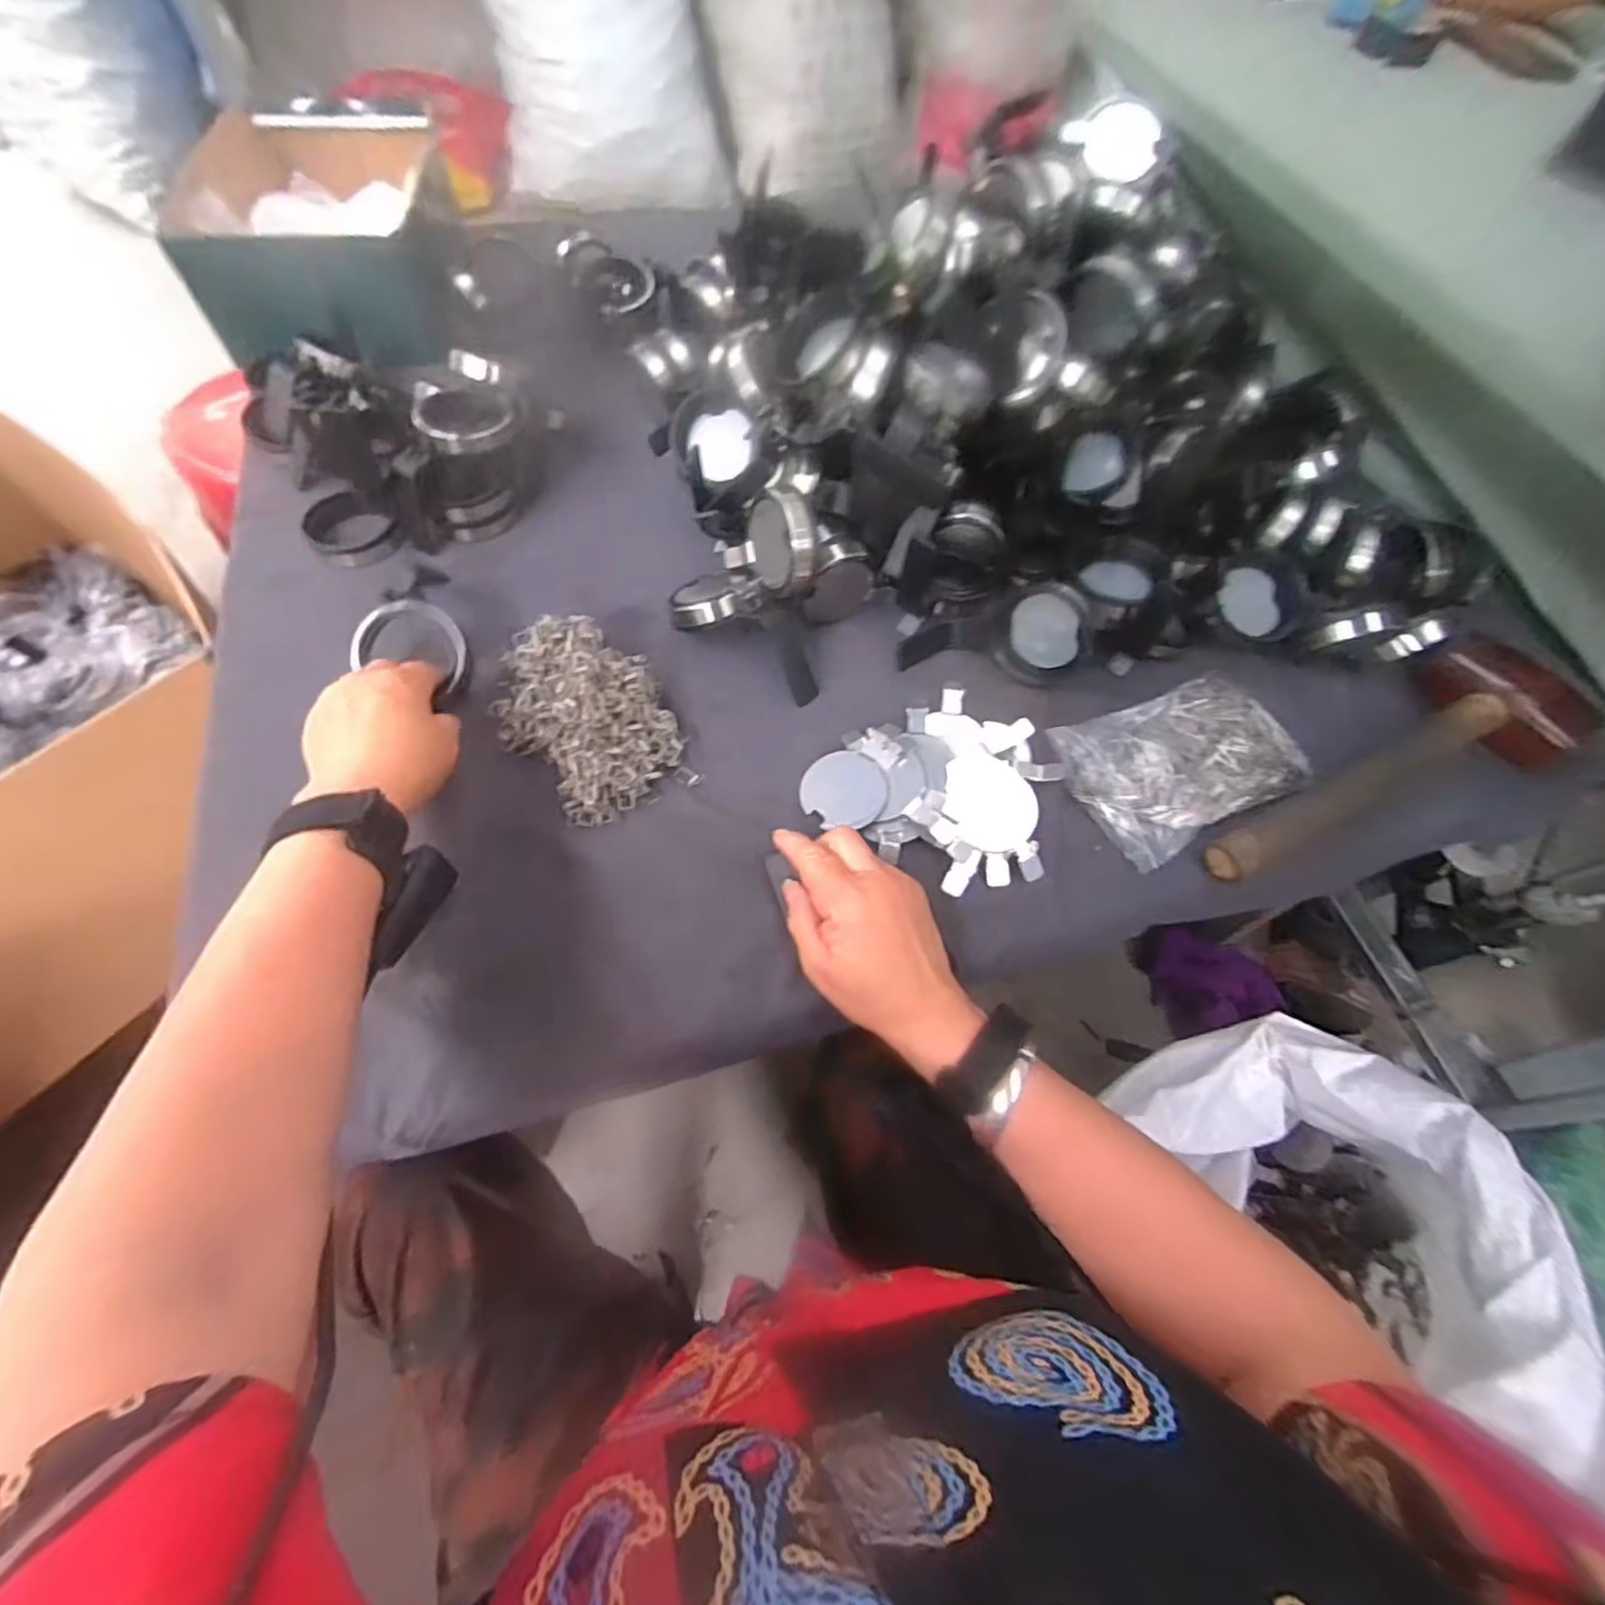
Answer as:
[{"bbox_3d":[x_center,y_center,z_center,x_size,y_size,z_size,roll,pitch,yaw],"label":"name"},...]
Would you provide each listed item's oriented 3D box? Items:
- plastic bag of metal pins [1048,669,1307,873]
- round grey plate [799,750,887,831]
[{"bbox_3d":[0.257,-0.031,0.472,0.150,0.020,0.102,-21,64,-15],"label":"plastic bag of metal pins"},{"bbox_3d":[0.027,-0.009,0.465,0.056,0.004,0.055,-6,62,12],"label":"round grey plate"}]

